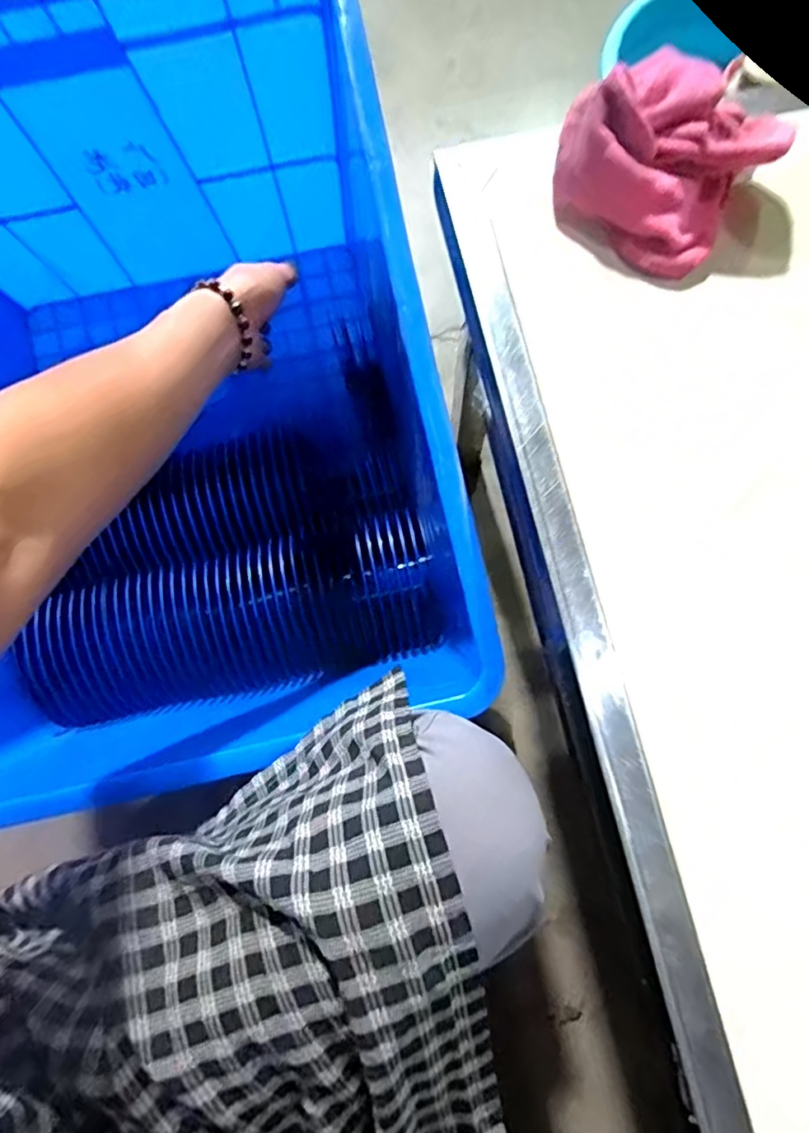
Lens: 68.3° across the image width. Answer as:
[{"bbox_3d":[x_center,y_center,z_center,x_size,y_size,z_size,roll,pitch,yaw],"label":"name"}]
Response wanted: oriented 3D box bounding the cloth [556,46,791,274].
[{"bbox_3d":[0.167,-0.264,0.380,0.116,0.058,0.115,38,80,10],"label":"cloth"}]

